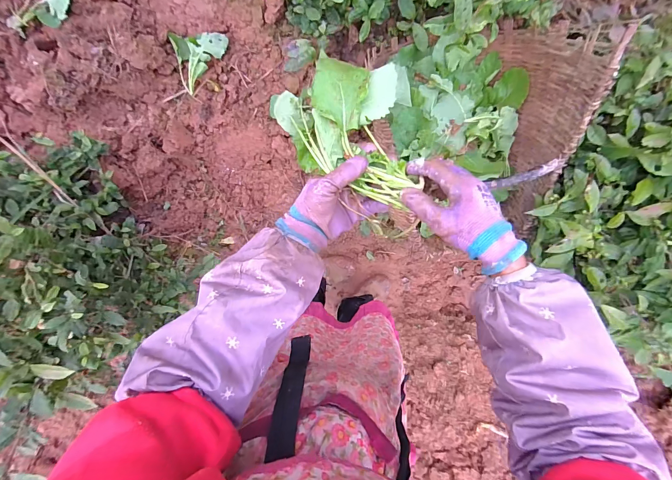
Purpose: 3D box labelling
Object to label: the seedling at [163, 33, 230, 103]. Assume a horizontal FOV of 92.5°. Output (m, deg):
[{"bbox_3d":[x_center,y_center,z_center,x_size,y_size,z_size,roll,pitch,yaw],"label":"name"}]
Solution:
[{"bbox_3d":[-0.375,-0.453,0.836,0.171,0.047,0.169,8,98,3],"label":"seedling"}]

